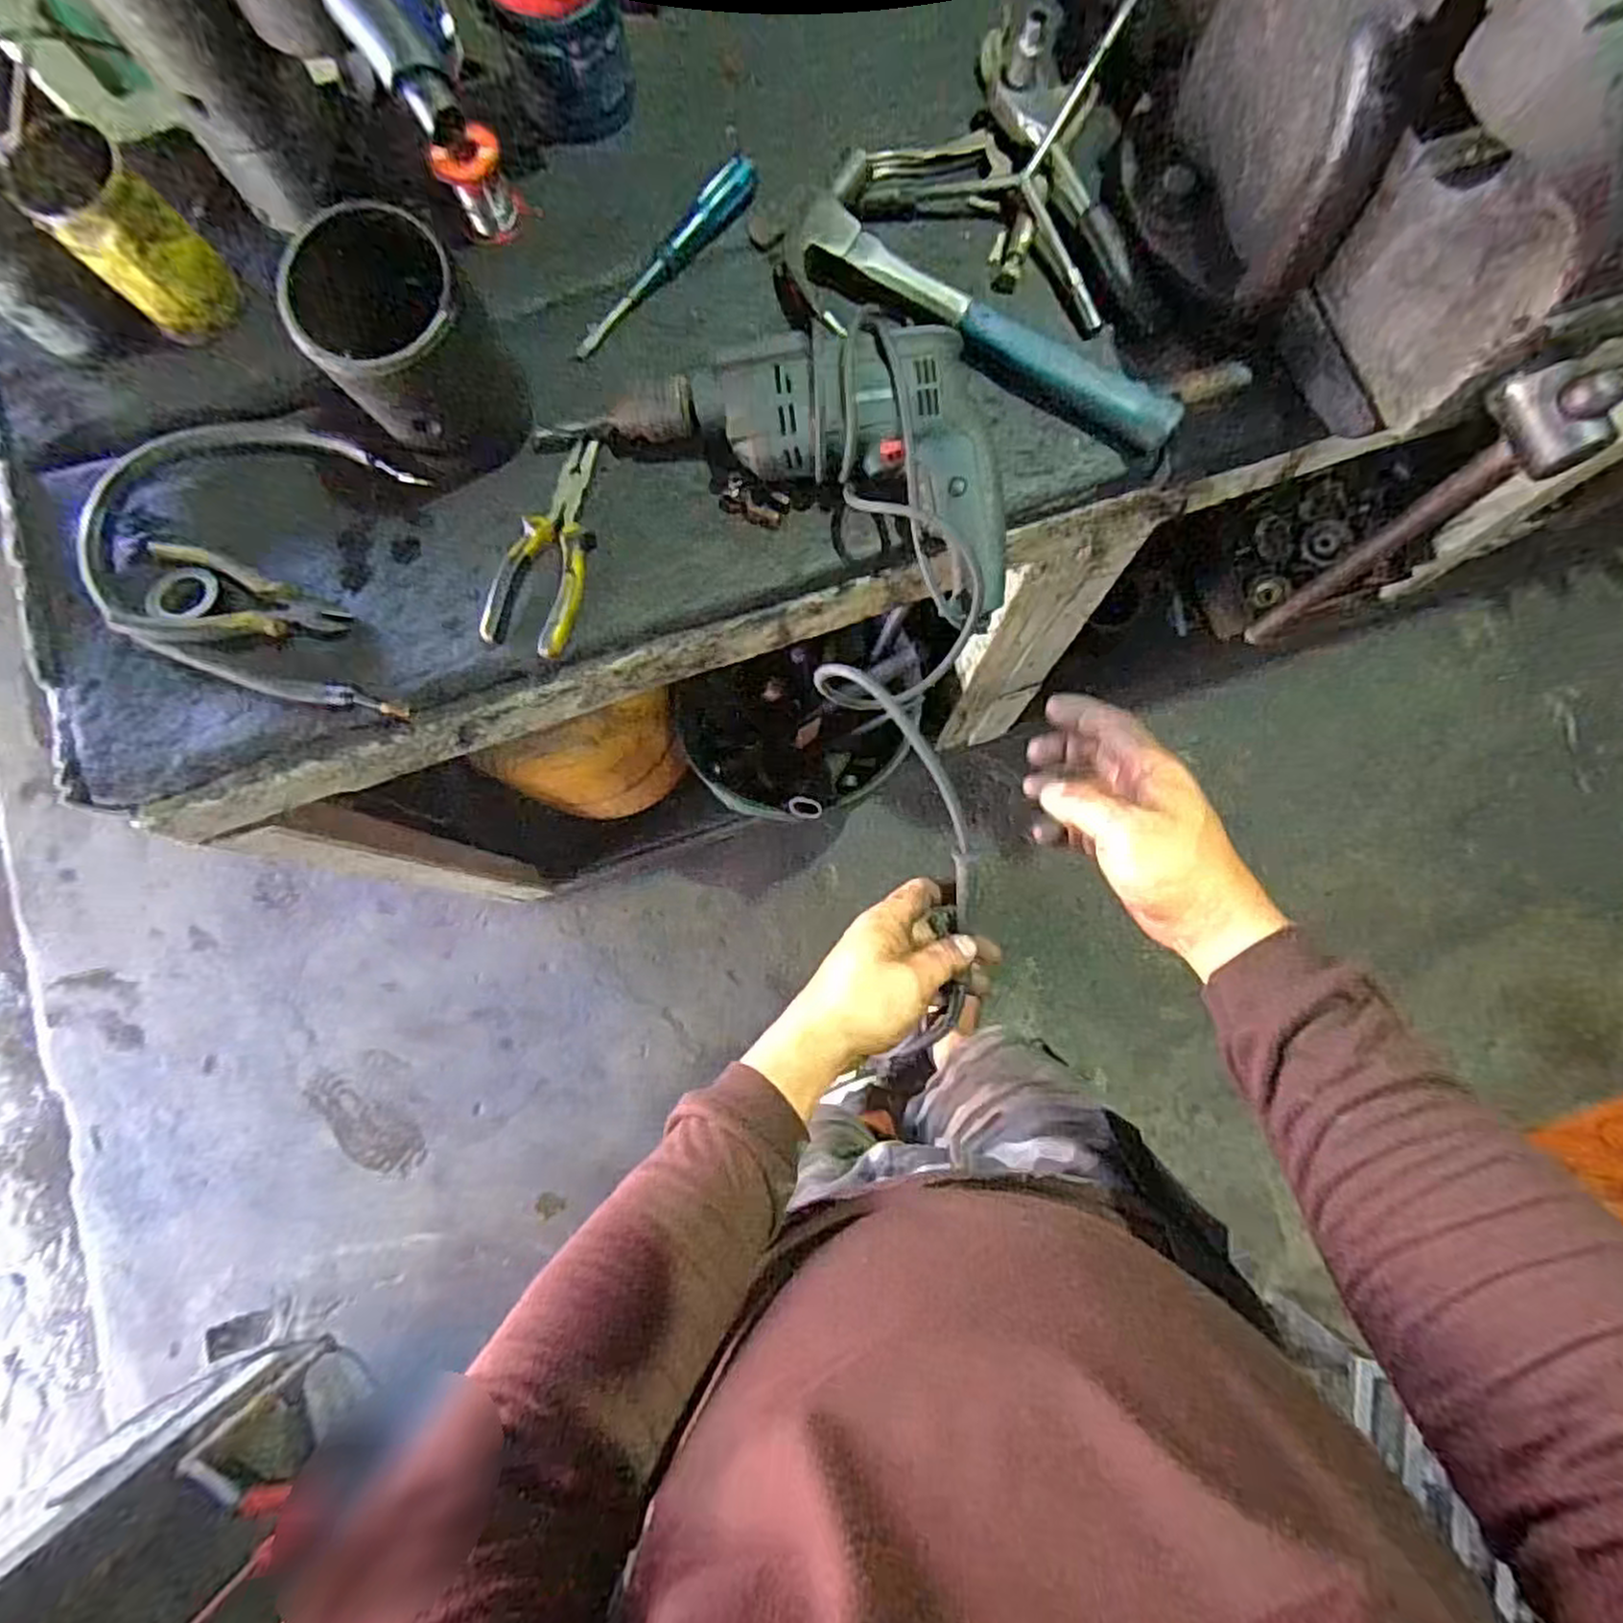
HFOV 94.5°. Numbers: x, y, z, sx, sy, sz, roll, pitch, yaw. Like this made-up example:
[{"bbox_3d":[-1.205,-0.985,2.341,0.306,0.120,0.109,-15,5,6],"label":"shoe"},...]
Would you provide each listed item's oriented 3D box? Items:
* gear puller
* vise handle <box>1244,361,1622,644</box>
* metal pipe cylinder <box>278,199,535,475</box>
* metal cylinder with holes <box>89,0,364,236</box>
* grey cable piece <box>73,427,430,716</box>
[{"bbox_3d":[0.170,-0.510,0.572,0.234,0.085,0.196,27,83,5],"label":"gear puller"},{"bbox_3d":[0.444,-0.213,0.579,0.039,0.311,0.057,-10,81,0],"label":"vise handle"},{"bbox_3d":[-0.276,-0.326,0.528,0.111,0.129,0.123,-28,82,-3],"label":"metal pipe cylinder"},{"bbox_3d":[-0.388,-0.481,0.482,0.075,0.185,0.065,-38,82,-5],"label":"metal cylinder with holes"},{"bbox_3d":[-0.424,-0.197,0.564,0.261,0.025,0.205,10,81,3],"label":"grey cable piece"}]

